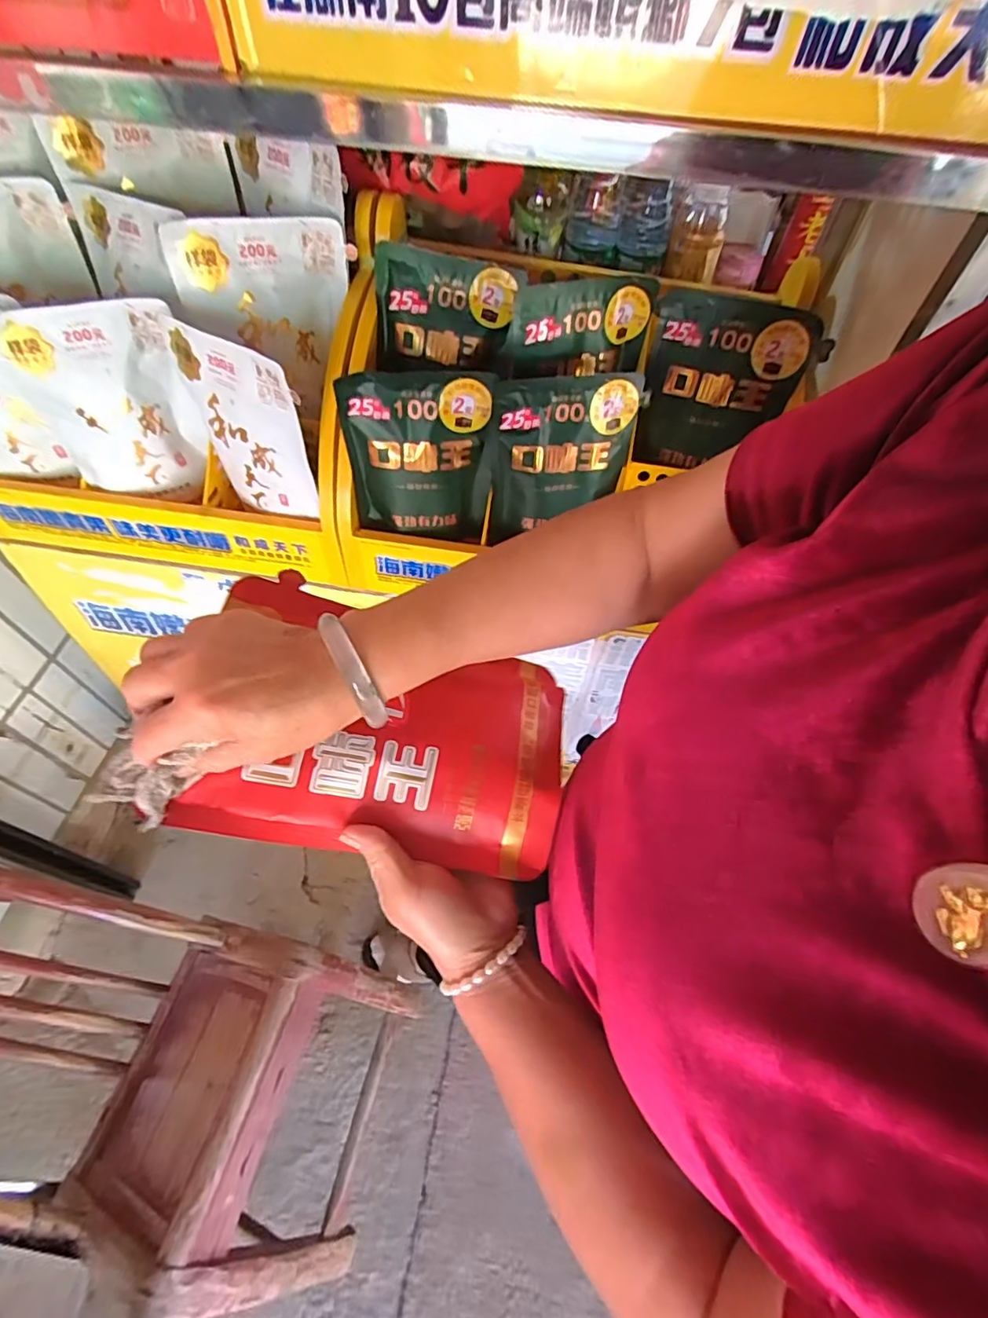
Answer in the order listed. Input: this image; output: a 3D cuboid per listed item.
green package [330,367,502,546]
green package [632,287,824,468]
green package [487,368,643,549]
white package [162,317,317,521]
[{"bbox_3d":[-0.076,-0.206,0.583,0.149,0.180,0.031,-4,56,-4],"label":"green package"},{"bbox_3d":[0.238,-0.290,0.588,0.151,0.165,0.024,20,37,18],"label":"green package"},{"bbox_3d":[0.075,-0.216,0.591,0.152,0.164,0.027,-13,57,-10],"label":"green package"},{"bbox_3d":[-0.258,-0.235,0.567,0.149,0.177,0.025,26,59,16],"label":"white package"}]

